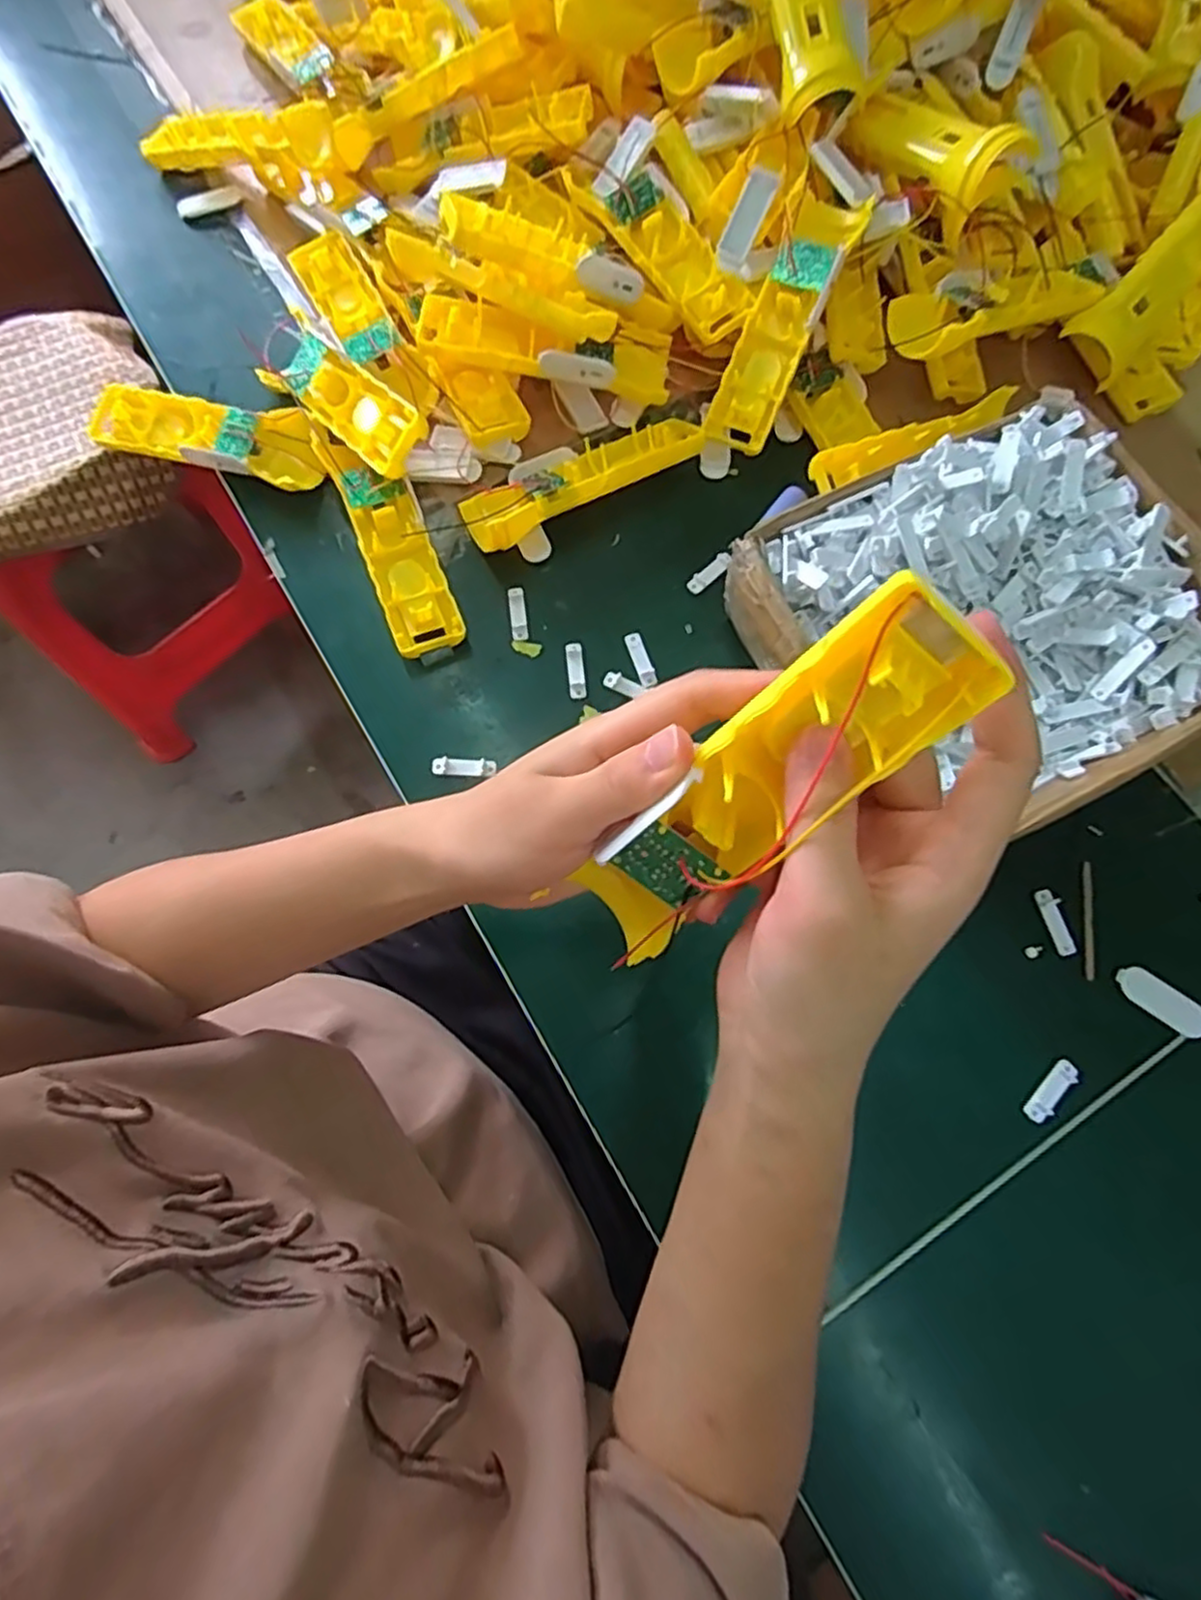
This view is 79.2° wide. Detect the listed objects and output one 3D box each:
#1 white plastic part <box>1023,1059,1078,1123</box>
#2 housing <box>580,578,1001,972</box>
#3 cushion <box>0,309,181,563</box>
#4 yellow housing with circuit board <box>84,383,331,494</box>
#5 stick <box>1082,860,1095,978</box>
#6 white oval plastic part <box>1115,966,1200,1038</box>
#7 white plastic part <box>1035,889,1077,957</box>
[{"bbox_3d":[0.237,0.153,0.382,0.037,0.005,0.012,-41,78,-12],"label":"white plastic part"},{"bbox_3d":[0.045,0.001,0.227,0.039,0.157,0.026,53,35,13],"label":"housing"},{"bbox_3d":[-0.737,-0.418,0.873,0.366,0.077,0.319,-25,76,-9],"label":"cushion"},{"bbox_3d":[-0.263,-0.245,0.484,0.162,0.027,0.047,14,73,3],"label":"yellow housing with circuit board"},{"bbox_3d":[0.279,0.068,0.415,0.006,0.004,0.068,12,73,2],"label":"stick"},{"bbox_3d":[0.310,0.111,0.400,0.051,0.004,0.021,34,75,8],"label":"white oval plastic part"},{"bbox_3d":[0.259,0.069,0.412,0.013,0.004,0.037,-13,74,-6],"label":"white plastic part"}]

